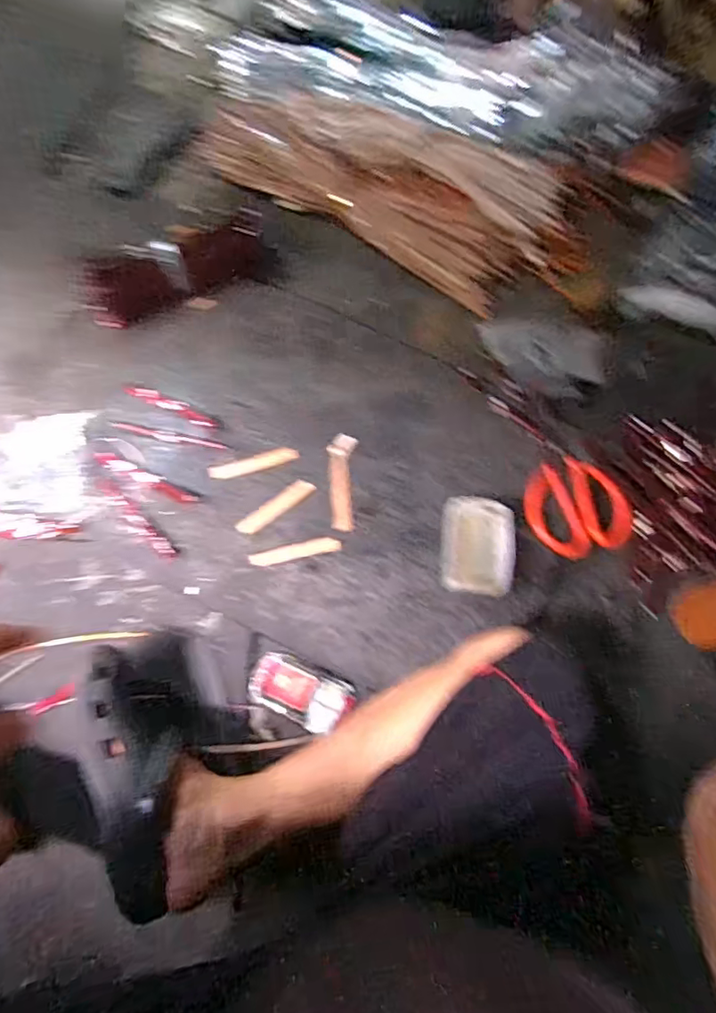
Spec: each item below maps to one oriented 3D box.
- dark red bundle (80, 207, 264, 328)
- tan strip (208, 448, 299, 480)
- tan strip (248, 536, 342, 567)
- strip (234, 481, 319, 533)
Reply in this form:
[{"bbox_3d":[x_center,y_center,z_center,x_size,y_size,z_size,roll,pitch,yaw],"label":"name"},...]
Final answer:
[{"bbox_3d":[-0.258,-0.340,0.786,0.267,0.046,0.087,-23,73,-9],"label":"dark red bundle"},{"bbox_3d":[-0.134,-0.056,0.708,0.113,0.004,0.021,-16,74,-10],"label":"tan strip"},{"bbox_3d":[-0.076,0.054,0.672,0.110,0.004,0.020,-11,73,-8],"label":"tan strip"},{"bbox_3d":[-0.102,0.001,0.689,0.105,0.005,0.025,-37,79,-15],"label":"strip"}]

